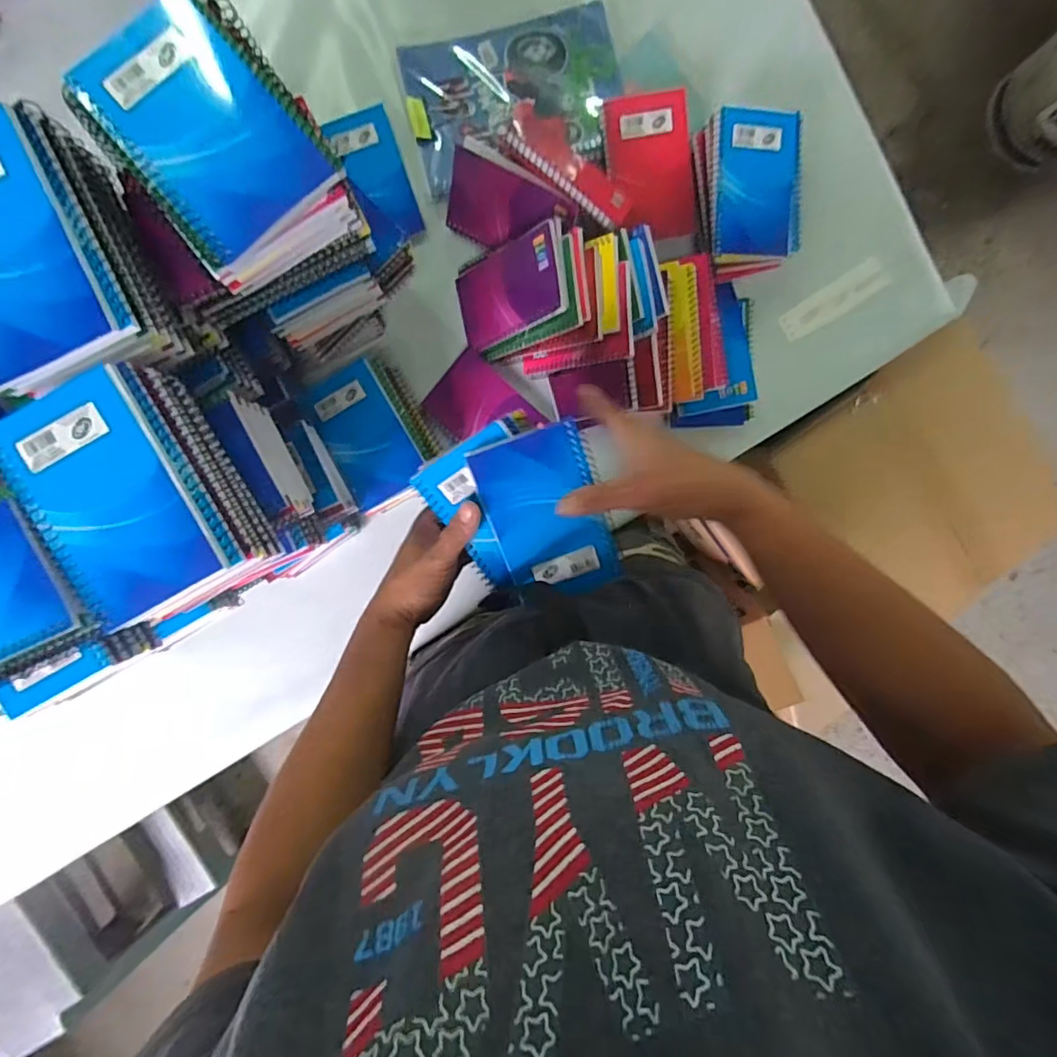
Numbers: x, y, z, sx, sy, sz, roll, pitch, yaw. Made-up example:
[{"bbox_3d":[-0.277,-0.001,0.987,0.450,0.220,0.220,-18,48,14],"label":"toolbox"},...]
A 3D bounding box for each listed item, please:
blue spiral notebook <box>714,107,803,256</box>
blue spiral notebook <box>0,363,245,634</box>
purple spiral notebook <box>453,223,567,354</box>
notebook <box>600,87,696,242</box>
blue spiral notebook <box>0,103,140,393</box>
[{"bbox_3d":[0.227,-0.340,0.532,0.088,0.018,0.129,-2,96,-2],"label":"blue spiral notebook"},{"bbox_3d":[-0.237,-0.015,0.307,0.083,0.014,0.130,-29,96,0],"label":"blue spiral notebook"},{"bbox_3d":[-0.019,-0.232,0.530,0.008,0.130,0.083,-12,93,-46],"label":"purple spiral notebook"},{"bbox_3d":[0.123,-0.362,0.546,0.083,0.008,0.126,-10,110,2],"label":"notebook"},{"bbox_3d":[-0.288,-0.149,0.295,0.087,0.014,0.134,-25,96,0],"label":"blue spiral notebook"}]

